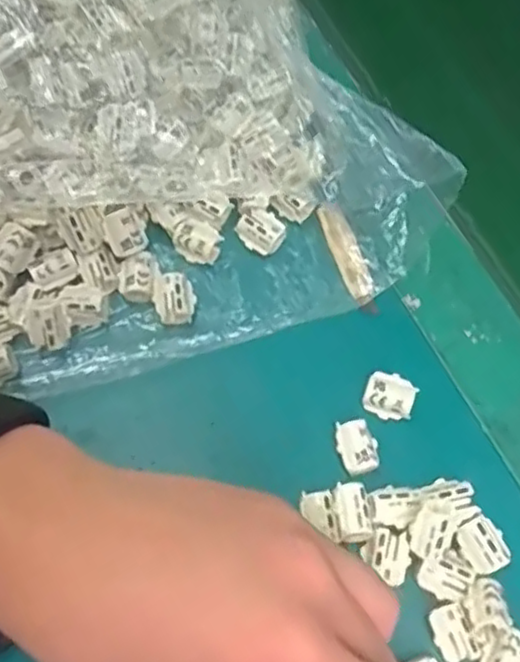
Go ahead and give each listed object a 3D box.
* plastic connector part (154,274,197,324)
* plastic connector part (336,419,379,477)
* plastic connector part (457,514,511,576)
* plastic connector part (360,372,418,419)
[{"bbox_3d":[-0.040,-0.015,0.325,0.019,0.012,0.021,-10,67,-8],"label":"plastic connector part"},{"bbox_3d":[0.043,0.052,0.303,0.018,0.013,0.023,-17,69,-11],"label":"plastic connector part"},{"bbox_3d":[0.093,0.090,0.288,0.018,0.011,0.021,-23,70,-13],"label":"plastic connector part"},{"bbox_3d":[0.058,0.030,0.311,0.022,0.011,0.018,16,66,3],"label":"plastic connector part"}]

